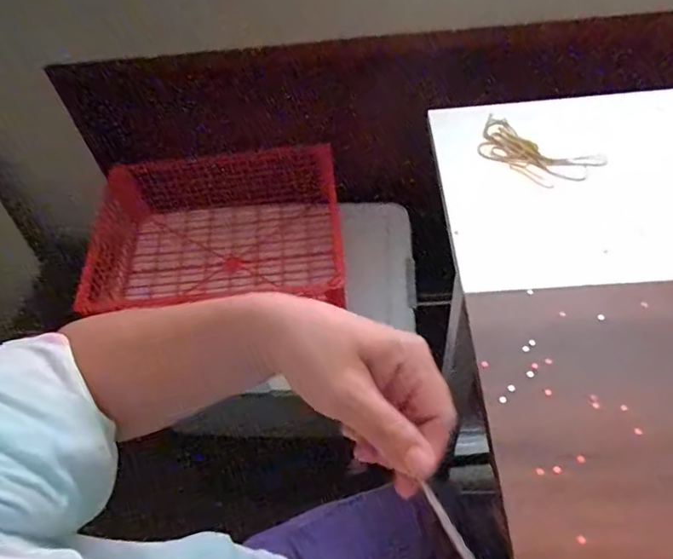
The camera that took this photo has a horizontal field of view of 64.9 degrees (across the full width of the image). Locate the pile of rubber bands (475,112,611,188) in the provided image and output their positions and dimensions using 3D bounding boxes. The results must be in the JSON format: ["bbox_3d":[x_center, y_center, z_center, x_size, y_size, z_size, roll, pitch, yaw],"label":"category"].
[{"bbox_3d":[0.224,-0.142,0.603,0.138,0.012,0.073,28,61,25],"label":"pile of rubber bands"}]

